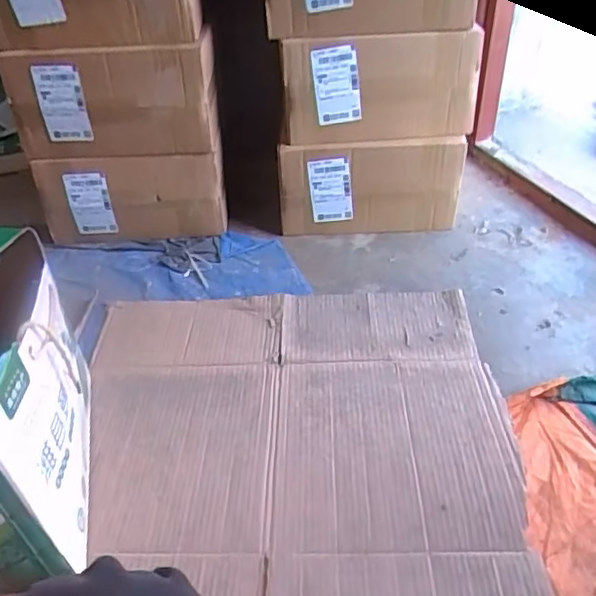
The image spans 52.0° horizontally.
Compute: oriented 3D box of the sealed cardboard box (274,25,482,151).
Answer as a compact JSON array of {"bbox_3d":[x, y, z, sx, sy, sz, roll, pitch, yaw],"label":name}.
[{"bbox_3d":[0.145,-0.396,1.121,0.345,0.183,0.140,-1,37,5],"label":"sealed cardboard box"}]

